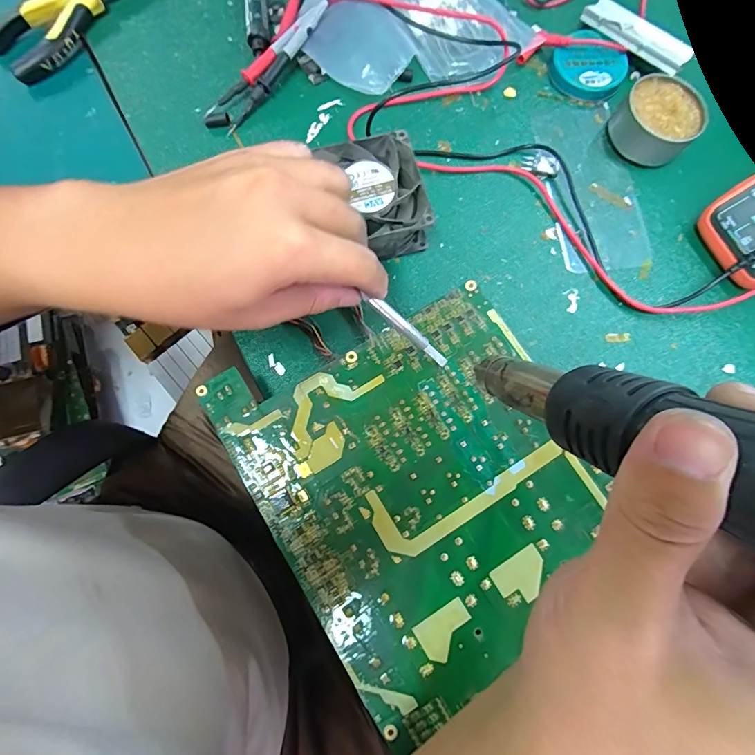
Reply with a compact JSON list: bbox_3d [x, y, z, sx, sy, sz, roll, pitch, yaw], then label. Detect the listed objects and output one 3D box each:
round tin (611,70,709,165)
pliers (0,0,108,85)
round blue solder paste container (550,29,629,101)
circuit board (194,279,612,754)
[{"bbox_3d":[0.229,-0.209,0.340,0.052,0.033,0.061,-44,82,-8],"label":"round tin"},{"bbox_3d":[-0.259,-0.319,0.363,0.157,0.022,0.057,-37,81,-7],"label":"pliers"},{"bbox_3d":[0.183,-0.269,0.362,0.054,0.012,0.061,-43,82,-8],"label":"round blue solder paste container"},{"bbox_3d":[0.064,0.117,0.246,0.189,0.005,0.354,-31,80,-6],"label":"circuit board"}]

